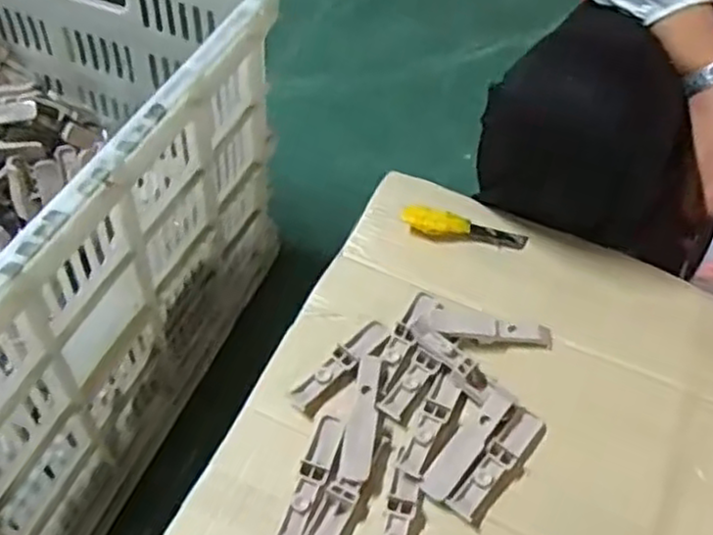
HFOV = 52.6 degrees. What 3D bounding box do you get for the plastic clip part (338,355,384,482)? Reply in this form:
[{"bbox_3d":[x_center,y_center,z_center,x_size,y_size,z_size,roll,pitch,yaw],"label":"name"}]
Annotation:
[{"bbox_3d":[0.004,0.105,0.513,0.020,0.006,0.096,8,53,4],"label":"plastic clip part"}]

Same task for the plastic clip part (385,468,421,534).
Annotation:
[{"bbox_3d":[0.027,0.170,0.470,0.018,0.010,0.077,12,53,6],"label":"plastic clip part"}]

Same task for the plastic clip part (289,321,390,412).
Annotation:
[{"bbox_3d":[-0.013,0.071,0.544,0.096,0.004,0.020,-36,62,-26],"label":"plastic clip part"}]

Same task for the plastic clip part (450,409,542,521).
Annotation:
[{"bbox_3d":[0.099,0.134,0.502,0.019,0.009,0.093,35,59,22],"label":"plastic clip part"}]

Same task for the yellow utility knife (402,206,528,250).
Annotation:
[{"bbox_3d":[0.095,-0.036,0.635,0.108,0.010,0.028,9,53,4],"label":"yellow utility knife"}]

